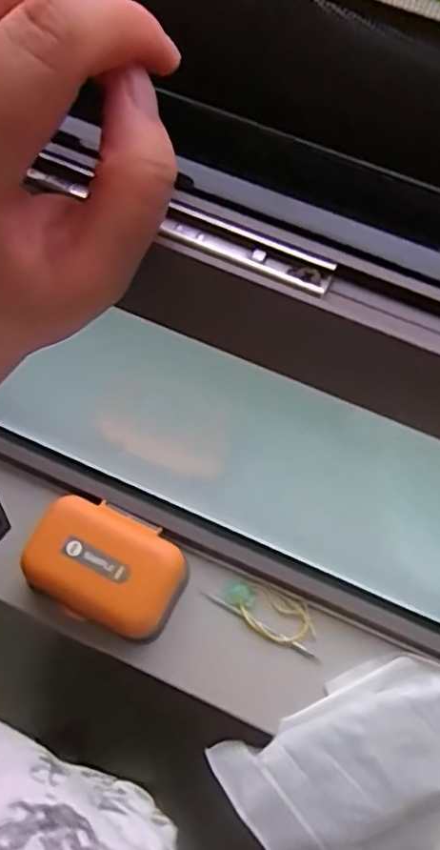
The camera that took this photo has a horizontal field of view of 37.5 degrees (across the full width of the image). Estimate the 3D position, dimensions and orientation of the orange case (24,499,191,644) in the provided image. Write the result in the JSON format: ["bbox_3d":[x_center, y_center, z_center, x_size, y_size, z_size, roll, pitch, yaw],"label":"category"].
[{"bbox_3d":[-0.090,0.116,0.523,0.117,0.054,0.083,25,68,8],"label":"orange case"}]

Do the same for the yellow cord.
[{"bbox_3d":[0.048,0.159,0.534,0.064,0.004,0.039,19,67,6],"label":"yellow cord"}]

